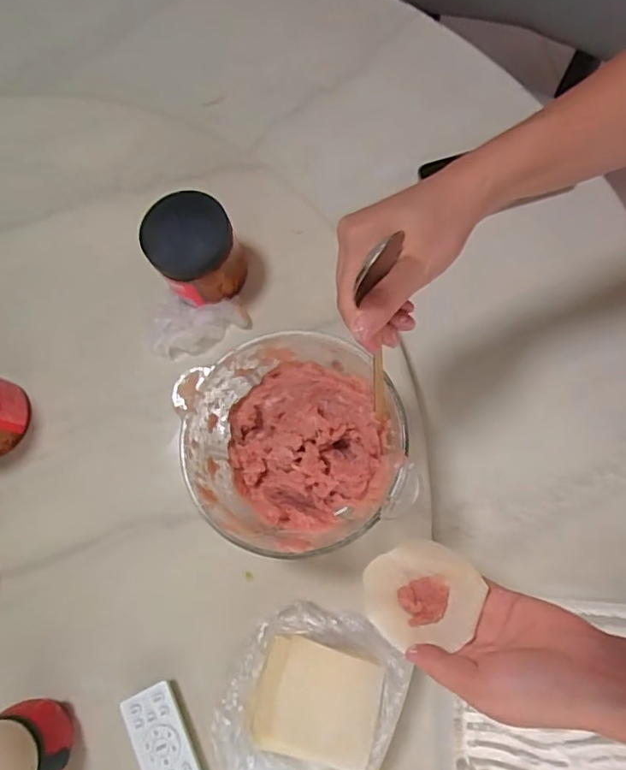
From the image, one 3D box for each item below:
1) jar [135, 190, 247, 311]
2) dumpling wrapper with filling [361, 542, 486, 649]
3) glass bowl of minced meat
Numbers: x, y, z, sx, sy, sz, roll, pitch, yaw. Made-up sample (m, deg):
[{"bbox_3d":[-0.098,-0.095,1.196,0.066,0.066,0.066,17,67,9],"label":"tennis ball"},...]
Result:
[{"bbox_3d":[-0.116,-0.132,0.531,0.085,0.081,0.079,-1,76,6],"label":"jar"},{"bbox_3d":[0.075,0.143,0.370,0.081,0.017,0.066,-15,60,20],"label":"dumpling wrapper with filling"},{"bbox_3d":[-0.014,0.050,0.454,0.173,0.094,0.170,-1,76,6],"label":"glass bowl of minced meat"}]

